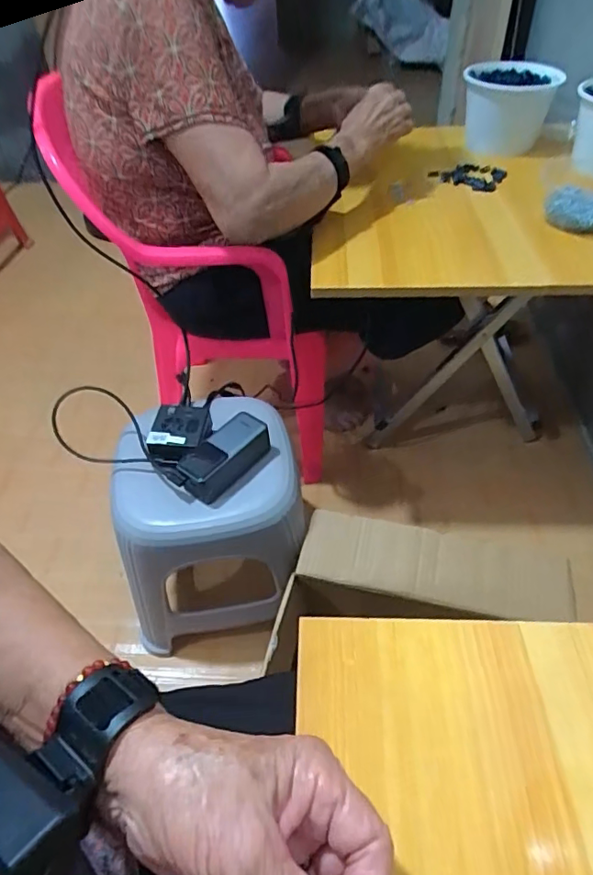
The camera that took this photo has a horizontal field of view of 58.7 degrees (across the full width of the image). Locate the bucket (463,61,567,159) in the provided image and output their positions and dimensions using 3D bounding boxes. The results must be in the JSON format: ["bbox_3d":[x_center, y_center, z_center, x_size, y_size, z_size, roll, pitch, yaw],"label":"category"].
[{"bbox_3d":[0.363,-0.567,0.908,0.140,0.121,0.159,19,51,18],"label":"bucket"}]

